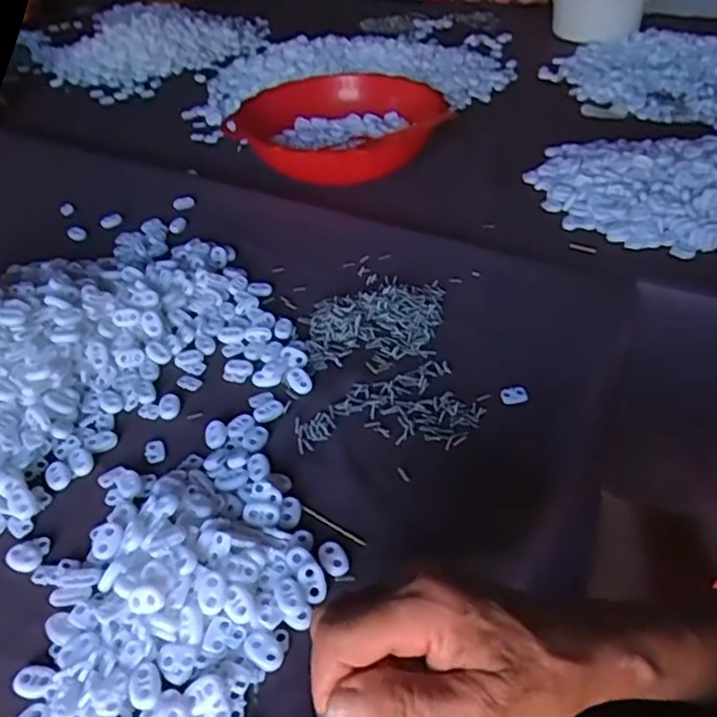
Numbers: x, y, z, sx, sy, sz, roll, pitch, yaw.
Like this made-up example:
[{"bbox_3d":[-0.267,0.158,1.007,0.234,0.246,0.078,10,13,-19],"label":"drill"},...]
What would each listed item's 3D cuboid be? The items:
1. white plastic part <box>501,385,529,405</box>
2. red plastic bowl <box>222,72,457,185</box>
[{"bbox_3d":[0.114,0.027,0.498,0.019,0.005,0.012,-11,40,-8],"label":"white plastic part"},{"bbox_3d":[-0.025,-0.268,0.805,0.225,0.069,0.225,-3,40,2],"label":"red plastic bowl"}]

